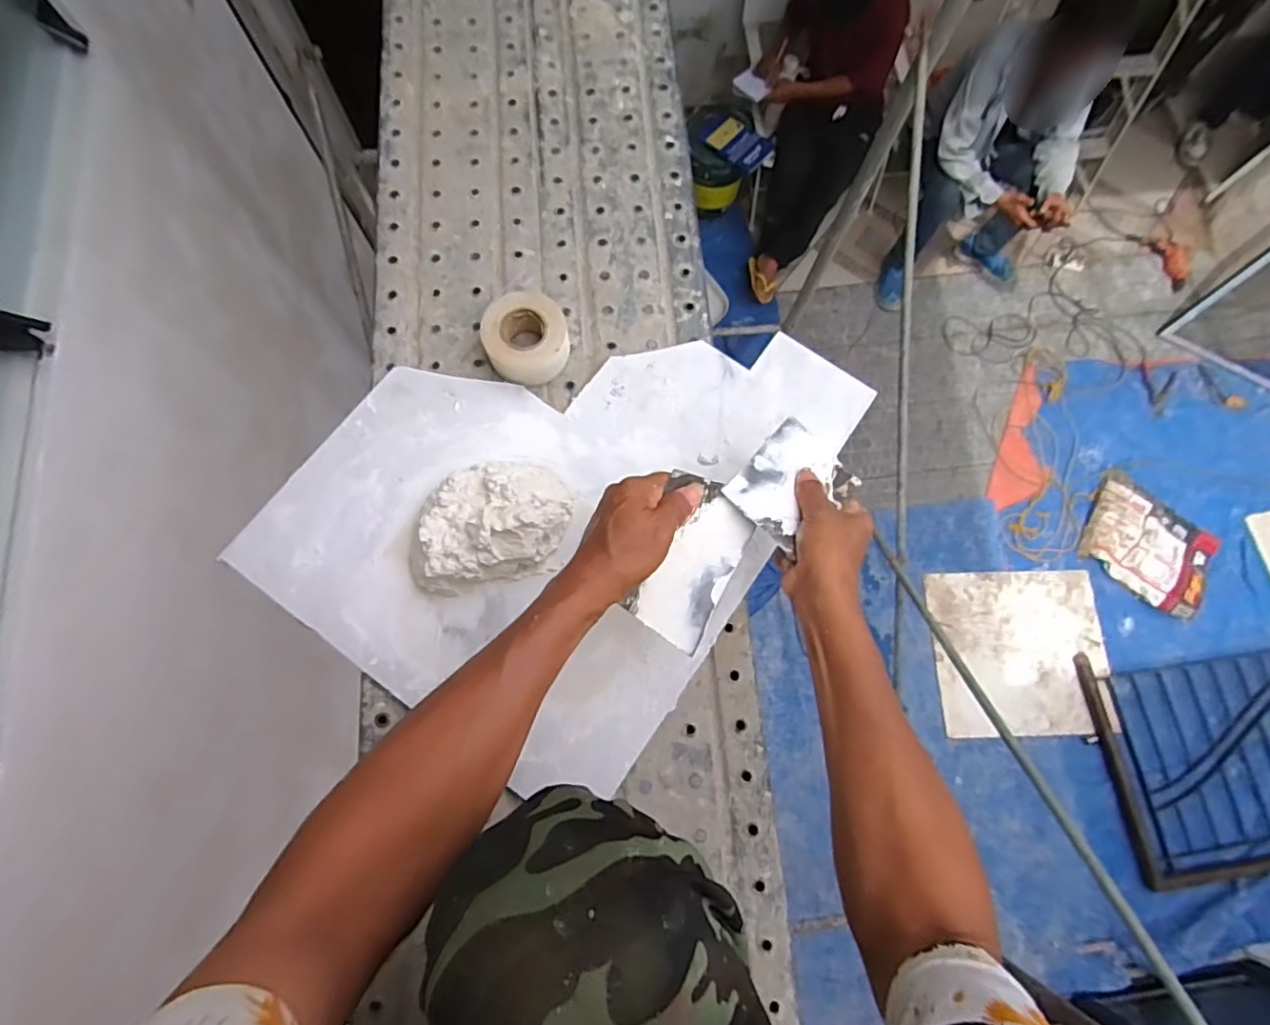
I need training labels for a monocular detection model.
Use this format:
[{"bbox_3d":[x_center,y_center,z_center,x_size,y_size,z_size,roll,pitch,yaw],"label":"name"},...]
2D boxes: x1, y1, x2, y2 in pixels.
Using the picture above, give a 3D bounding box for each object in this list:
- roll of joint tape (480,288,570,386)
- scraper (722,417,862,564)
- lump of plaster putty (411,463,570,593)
[{"bbox_3d":[-0.132,-0.208,0.734,0.096,0.058,0.104,1,75,-2],"label":"roll of joint tape"},{"bbox_3d":[0.151,-0.026,0.570,0.093,0.014,0.146,42,52,5],"label":"scraper"},{"bbox_3d":[-0.160,0.006,0.651,0.175,0.067,0.127,-15,76,-6],"label":"lump of plaster putty"}]

